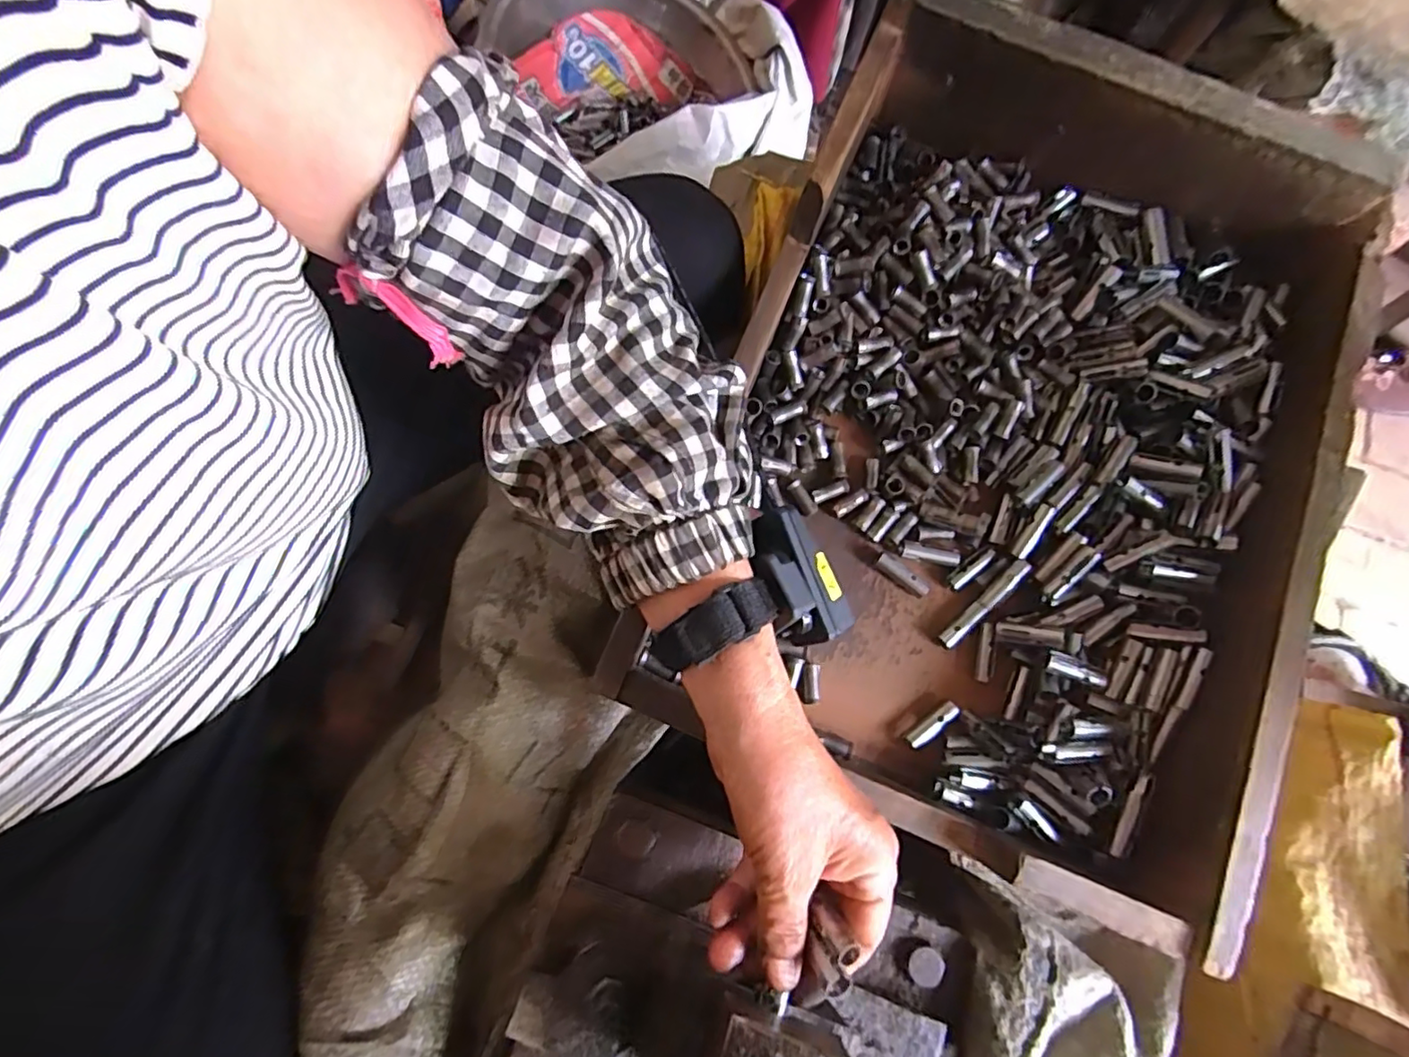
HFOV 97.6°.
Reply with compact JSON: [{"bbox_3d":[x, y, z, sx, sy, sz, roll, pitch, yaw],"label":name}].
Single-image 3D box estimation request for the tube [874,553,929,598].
[{"bbox_3d":[0.127,0.030,0.397,0.037,0.007,0.010,38,77,8],"label":"tube"}]

